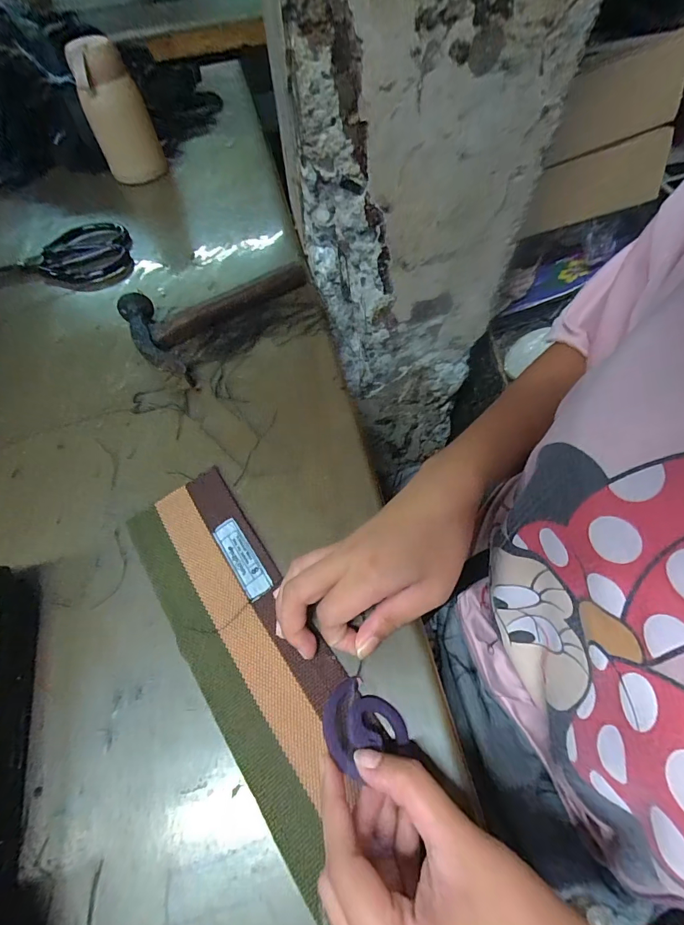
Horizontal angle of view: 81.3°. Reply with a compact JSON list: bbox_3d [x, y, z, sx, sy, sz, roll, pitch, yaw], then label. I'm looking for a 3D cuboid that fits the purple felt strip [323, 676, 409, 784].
[{"bbox_3d":[0.010,0.148,0.230,0.048,0.008,0.041,-10,41,-31],"label":"purple felt strip"}]

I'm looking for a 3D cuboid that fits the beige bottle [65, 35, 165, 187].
[{"bbox_3d":[-0.291,-0.450,0.521,0.077,0.135,0.085,-22,61,-10],"label":"beige bottle"}]

